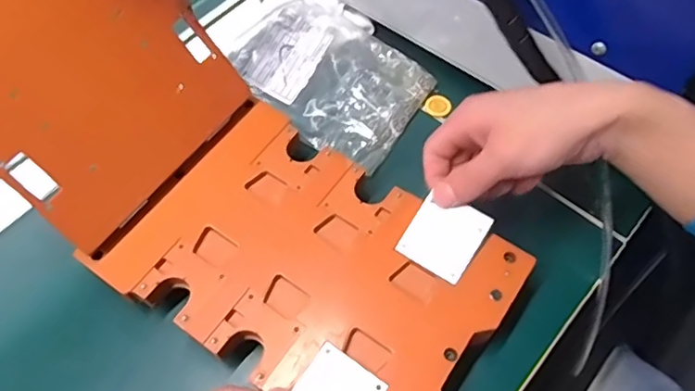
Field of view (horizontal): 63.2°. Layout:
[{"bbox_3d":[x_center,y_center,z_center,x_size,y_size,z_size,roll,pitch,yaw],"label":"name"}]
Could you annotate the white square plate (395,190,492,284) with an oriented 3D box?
[{"bbox_3d":[0.061,0.025,0.357,0.044,0.004,0.047,30,81,16],"label":"white square plate"}]

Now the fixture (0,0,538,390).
[{"bbox_3d":[-0.101,-0.026,0.341,0.407,0.100,0.154,40,67,-9],"label":"fixture"}]

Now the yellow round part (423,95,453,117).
[{"bbox_3d":[0.073,-0.073,0.456,0.020,0.005,0.017,37,67,23],"label":"yellow round part"}]

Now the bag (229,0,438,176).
[{"bbox_3d":[-0.010,-0.102,0.454,0.153,0.031,0.109,39,67,24],"label":"bag"}]

